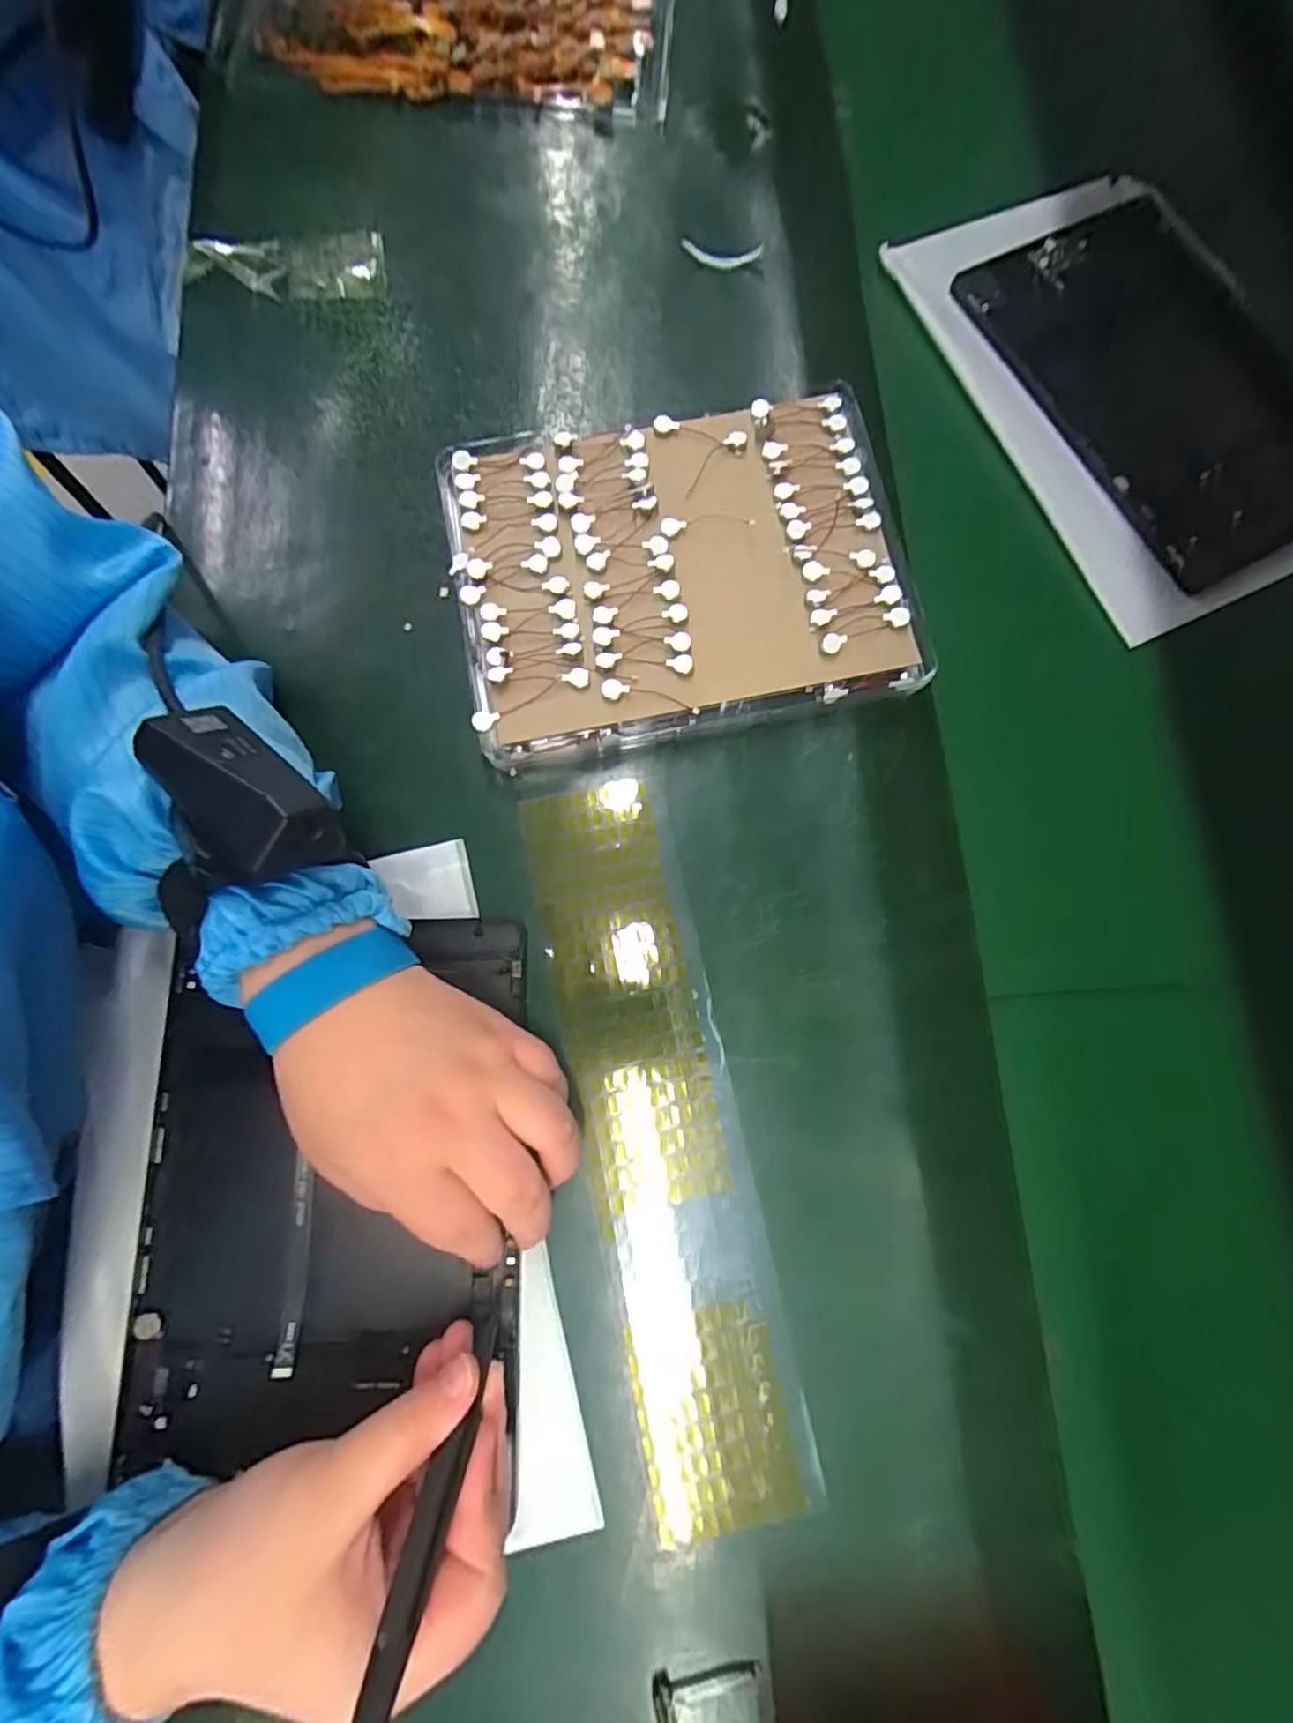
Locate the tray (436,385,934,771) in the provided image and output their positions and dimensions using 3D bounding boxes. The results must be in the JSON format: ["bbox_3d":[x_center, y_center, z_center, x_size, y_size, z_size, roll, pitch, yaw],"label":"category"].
[{"bbox_3d":[0.014,-0.141,0.323,0.207,0.041,0.160,-10,78,-4],"label":"tray"}]

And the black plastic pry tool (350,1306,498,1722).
[{"bbox_3d":[-0.070,0.210,0.215,0.012,0.118,0.004,8,114,0],"label":"black plastic pry tool"}]

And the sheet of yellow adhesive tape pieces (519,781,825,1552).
[{"bbox_3d":[0.005,0.114,0.284,0.068,0.004,0.305,-12,81,-6],"label":"sheet of yellow adhesive tape pieces"}]

